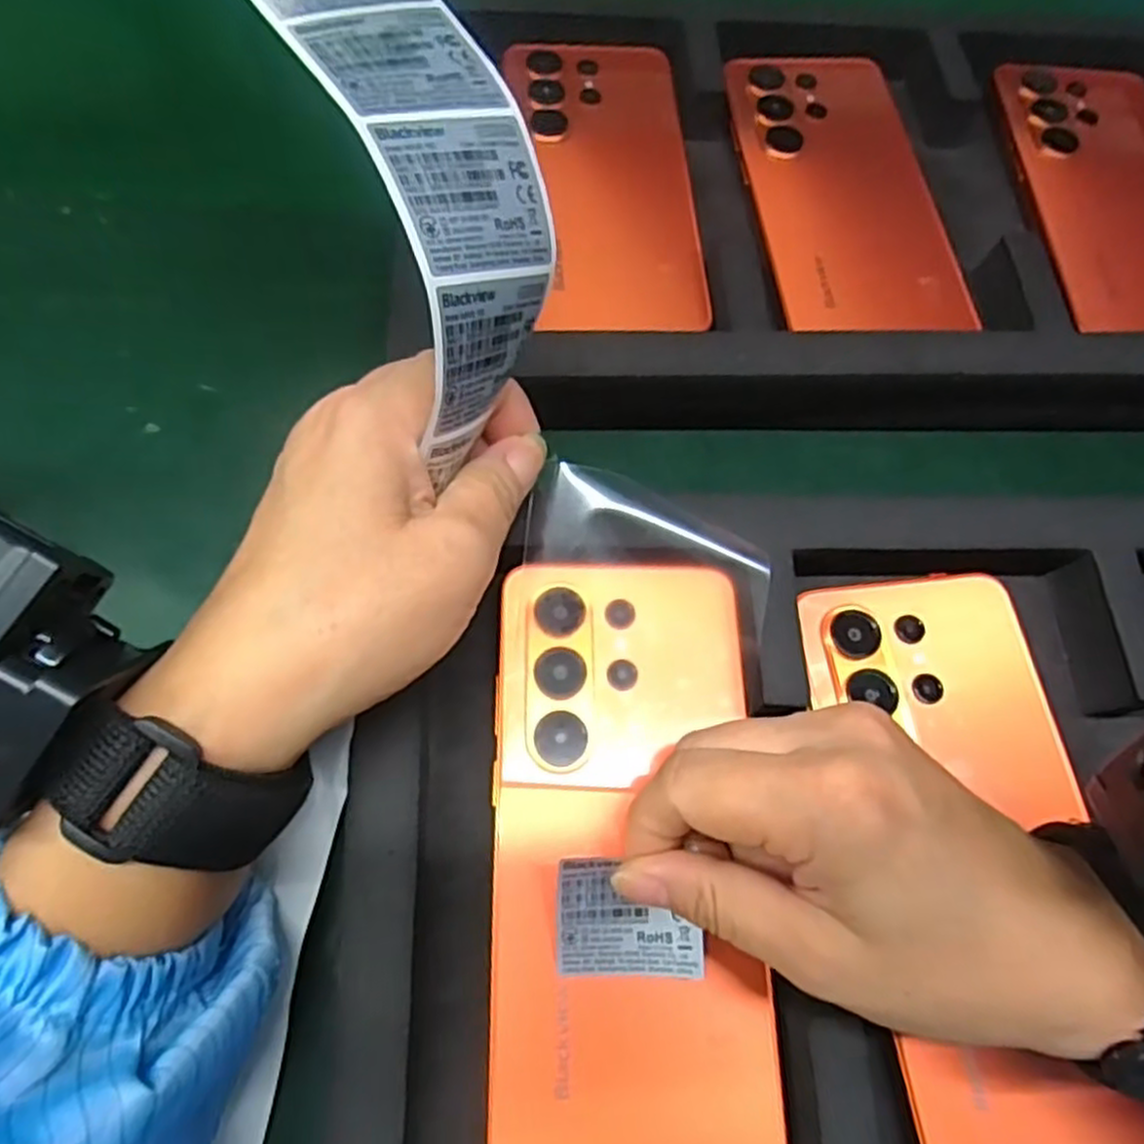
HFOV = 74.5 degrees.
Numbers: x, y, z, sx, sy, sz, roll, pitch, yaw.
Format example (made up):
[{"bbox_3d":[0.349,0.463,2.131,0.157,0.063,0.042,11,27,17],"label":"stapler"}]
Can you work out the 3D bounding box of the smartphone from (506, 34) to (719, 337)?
[{"bbox_3d":[0.014,-0.166,0.314,0.072,0.009,0.163,-1,65,-4],"label":"smartphone"}]

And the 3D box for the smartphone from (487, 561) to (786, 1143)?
[{"bbox_3d":[0.016,0.079,0.221,0.077,0.009,0.170,0,72,-4],"label":"smartphone"}]

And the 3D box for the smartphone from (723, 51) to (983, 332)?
[{"bbox_3d":[0.114,-0.167,0.318,0.078,0.008,0.156,-5,65,-6],"label":"smartphone"}]

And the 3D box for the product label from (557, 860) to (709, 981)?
[{"bbox_3d":[0.016,0.094,0.205,0.039,0.005,0.033,0,91,2],"label":"product label"}]

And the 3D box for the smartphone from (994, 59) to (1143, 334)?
[{"bbox_3d":[0.240,-0.171,0.331,0.080,0.010,0.168,3,67,-2],"label":"smartphone"}]

